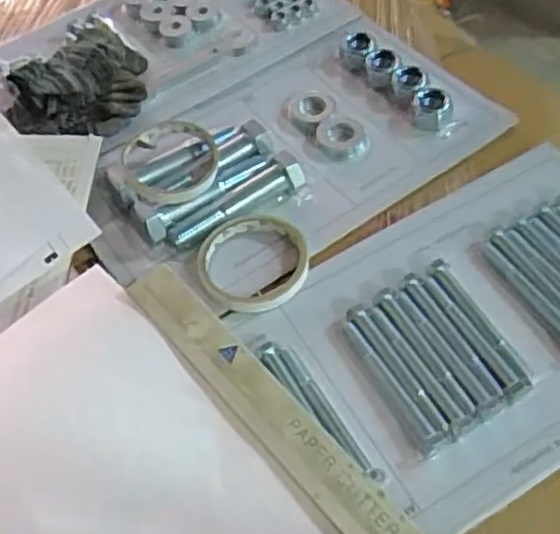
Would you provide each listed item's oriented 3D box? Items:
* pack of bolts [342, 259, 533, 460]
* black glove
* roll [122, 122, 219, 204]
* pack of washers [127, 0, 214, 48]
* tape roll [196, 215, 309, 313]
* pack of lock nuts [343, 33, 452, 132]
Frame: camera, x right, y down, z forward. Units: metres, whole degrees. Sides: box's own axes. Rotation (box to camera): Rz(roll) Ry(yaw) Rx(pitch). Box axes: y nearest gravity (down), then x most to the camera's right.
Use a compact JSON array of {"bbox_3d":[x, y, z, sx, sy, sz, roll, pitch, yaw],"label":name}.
[{"bbox_3d":[0.113,0.061,0.492,0.095,0.020,0.116,-24,59,-13],"label":"pack of bolts"},{"bbox_3d":[-0.188,-0.175,0.640,0.144,0.065,0.100,-34,57,-15],"label":"black glove"},{"bbox_3d":[-0.091,-0.088,0.583,0.084,0.032,0.073,-14,57,-7],"label":"roll"},{"bbox_3d":[-0.118,-0.277,0.743,0.066,0.028,0.095,-35,60,-23],"label":"pack of washers"},{"bbox_3d":[-0.022,-0.006,0.545,0.087,0.015,0.088,-1,56,2],"label":"tape roll"},{"bbox_3d":[0.110,-0.181,0.660,0.030,0.028,0.148,-30,60,-16],"label":"pack of lock nuts"}]

